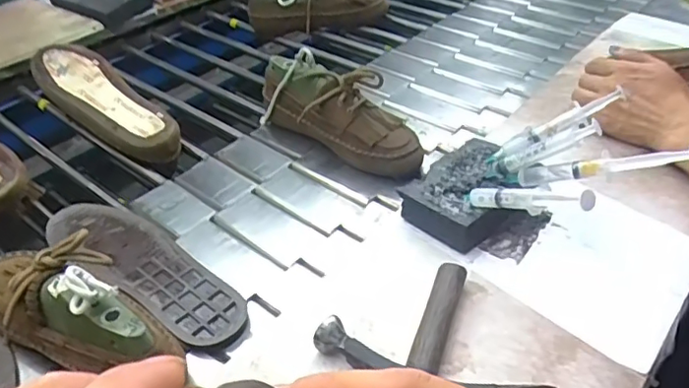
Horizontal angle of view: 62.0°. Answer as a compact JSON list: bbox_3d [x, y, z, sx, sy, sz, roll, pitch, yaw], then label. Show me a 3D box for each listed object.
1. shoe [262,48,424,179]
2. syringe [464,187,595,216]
[{"bbox_3d":[-0.009,-0.109,0.732,0.074,0.108,0.254,-33,49,-33],"label":"shoe"},{"bbox_3d":[0.142,0.005,0.468,0.011,0.022,0.135,-26,14,-27],"label":"syringe"}]

